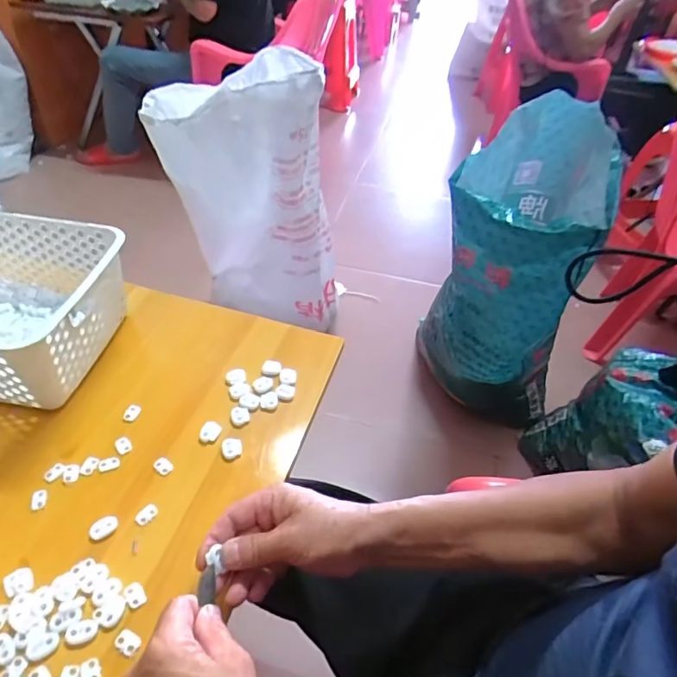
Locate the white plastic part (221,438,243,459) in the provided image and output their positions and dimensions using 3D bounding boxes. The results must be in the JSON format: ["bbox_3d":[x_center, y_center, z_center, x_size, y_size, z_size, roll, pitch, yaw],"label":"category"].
[{"bbox_3d":[-0.109,0.112,0.510,0.021,0.009,0.020,3,43,-3],"label":"white plastic part"}]

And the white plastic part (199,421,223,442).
[{"bbox_3d":[-0.135,0.098,0.524,0.021,0.010,0.019,9,43,4],"label":"white plastic part"}]

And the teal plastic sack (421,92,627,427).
[{"bbox_3d":[0.367,-0.118,1.040,0.303,0.594,0.369,26,47,21],"label":"teal plastic sack"}]

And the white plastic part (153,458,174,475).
[{"bbox_3d":[-0.174,0.127,0.495,0.017,0.009,0.014,30,49,24],"label":"white plastic part"}]

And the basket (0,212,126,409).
[{"bbox_3d":[-0.415,-0.046,0.557,0.298,0.099,0.201,9,43,4],"label":"basket"}]

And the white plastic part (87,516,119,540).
[{"bbox_3d":[-0.209,0.168,0.444,0.025,0.006,0.016,-21,49,-25],"label":"white plastic part"}]

